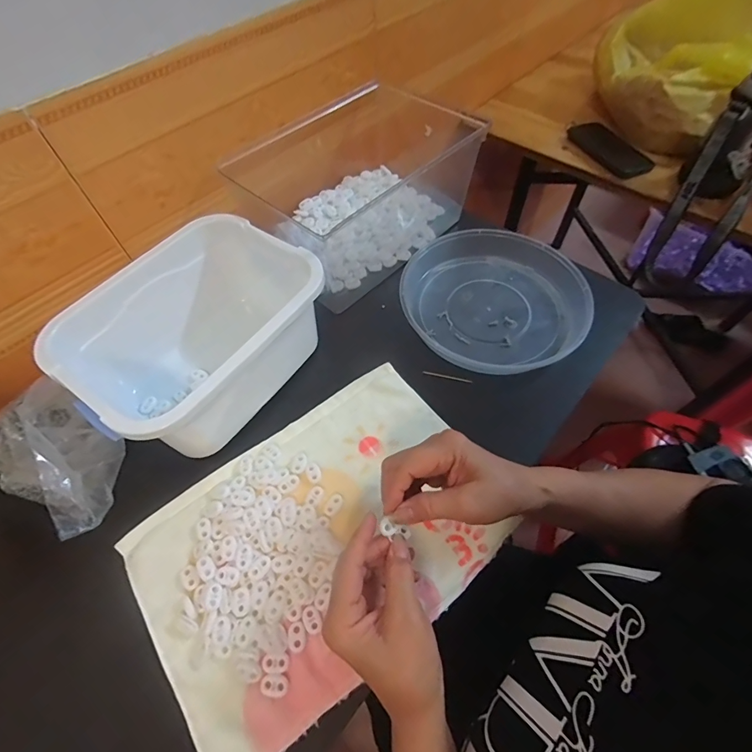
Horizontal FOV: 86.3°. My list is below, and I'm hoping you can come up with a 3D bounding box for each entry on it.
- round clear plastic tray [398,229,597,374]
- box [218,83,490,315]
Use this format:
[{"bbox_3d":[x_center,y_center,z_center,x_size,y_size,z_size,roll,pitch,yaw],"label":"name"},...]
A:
[{"bbox_3d":[0.151,-0.105,0.525,0.229,0.037,0.212,-1,59,1],"label":"round clear plastic tray"},{"bbox_3d":[-0.021,-0.269,0.580,0.211,0.123,0.294,40,68,23],"label":"box"}]

